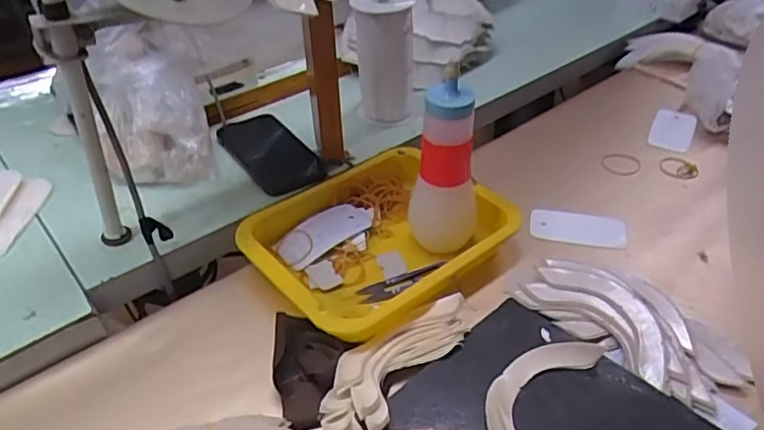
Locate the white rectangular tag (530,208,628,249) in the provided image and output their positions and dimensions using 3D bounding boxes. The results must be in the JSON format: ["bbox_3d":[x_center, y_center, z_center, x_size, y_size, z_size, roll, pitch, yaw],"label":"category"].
[{"bbox_3d":[0.220,0.014,0.684,0.105,0.006,0.055,4,41,3],"label":"white rectangular tag"}]

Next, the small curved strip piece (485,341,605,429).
[{"bbox_3d":[0.121,0.138,0.485,0.060,0.016,0.141,20,43,31],"label":"small curved strip piece"}]

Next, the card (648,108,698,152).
[{"bbox_3d":[0.402,-0.119,0.840,0.052,0.009,0.100,20,50,20],"label":"card"}]

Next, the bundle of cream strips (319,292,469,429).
[{"bbox_3d":[0.011,0.116,0.512,0.071,0.027,0.178,26,47,30],"label":"bundle of cream strips"}]

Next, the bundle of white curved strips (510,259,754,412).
[{"bbox_3d":[0.233,0.098,0.564,0.110,0.024,0.188,-29,47,-30],"label":"bundle of white curved strips"}]

